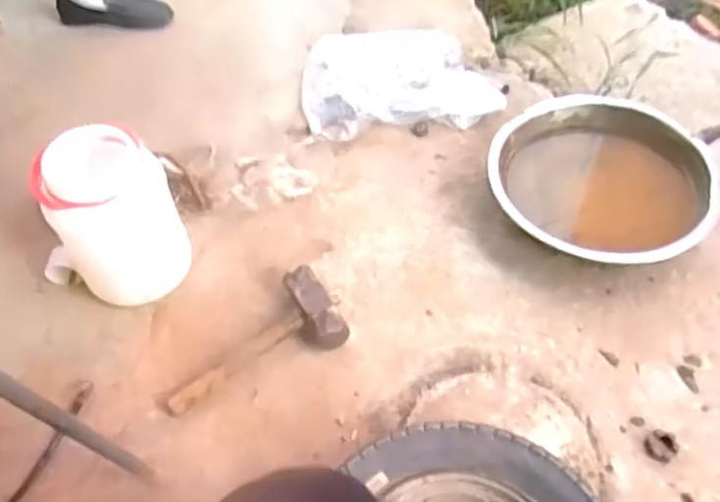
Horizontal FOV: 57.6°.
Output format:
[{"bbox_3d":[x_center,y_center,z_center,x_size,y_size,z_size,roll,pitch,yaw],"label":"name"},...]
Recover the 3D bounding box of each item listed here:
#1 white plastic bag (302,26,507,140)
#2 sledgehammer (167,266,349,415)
[{"bbox_3d":[0.081,-0.400,1.483,0.408,0.046,0.375,-5,52,-2],"label":"white plastic bag"},{"bbox_3d":[-0.170,0.144,1.012,0.289,0.061,0.146,-27,55,-17],"label":"sledgehammer"}]

